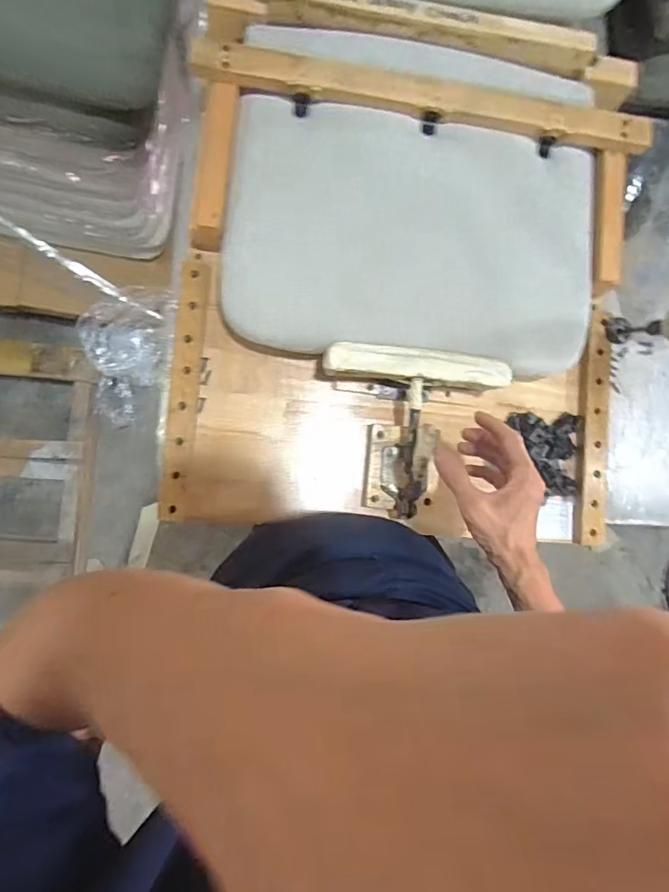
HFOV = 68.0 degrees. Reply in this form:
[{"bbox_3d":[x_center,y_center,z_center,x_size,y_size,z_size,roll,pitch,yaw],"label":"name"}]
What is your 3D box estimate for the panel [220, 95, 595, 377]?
[{"bbox_3d":[0.098,-0.244,0.576,0.431,0.024,0.284,5,85,-6],"label":"panel"}]

